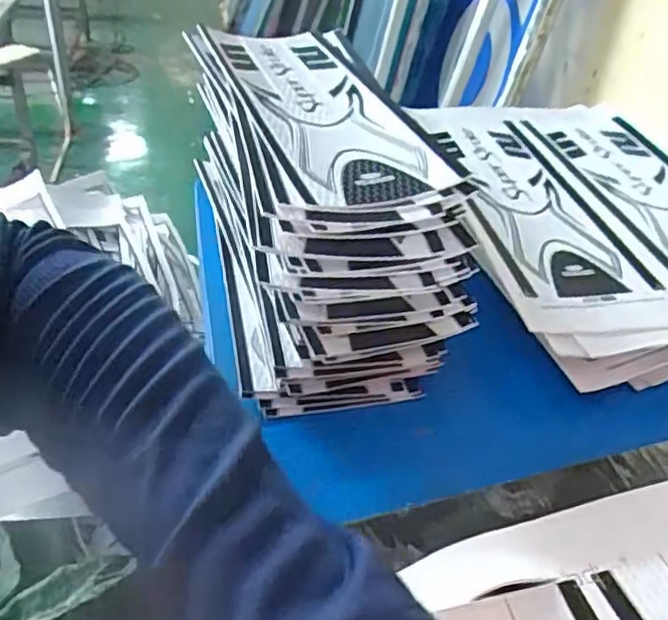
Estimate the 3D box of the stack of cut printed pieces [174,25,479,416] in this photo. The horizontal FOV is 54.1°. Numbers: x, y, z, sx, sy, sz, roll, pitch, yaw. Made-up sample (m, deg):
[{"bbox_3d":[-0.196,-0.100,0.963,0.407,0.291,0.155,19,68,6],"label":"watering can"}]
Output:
[{"bbox_3d":[-0.020,-0.083,0.441,0.121,0.112,0.292,-8,42,-17],"label":"stack of cut printed pieces"}]

